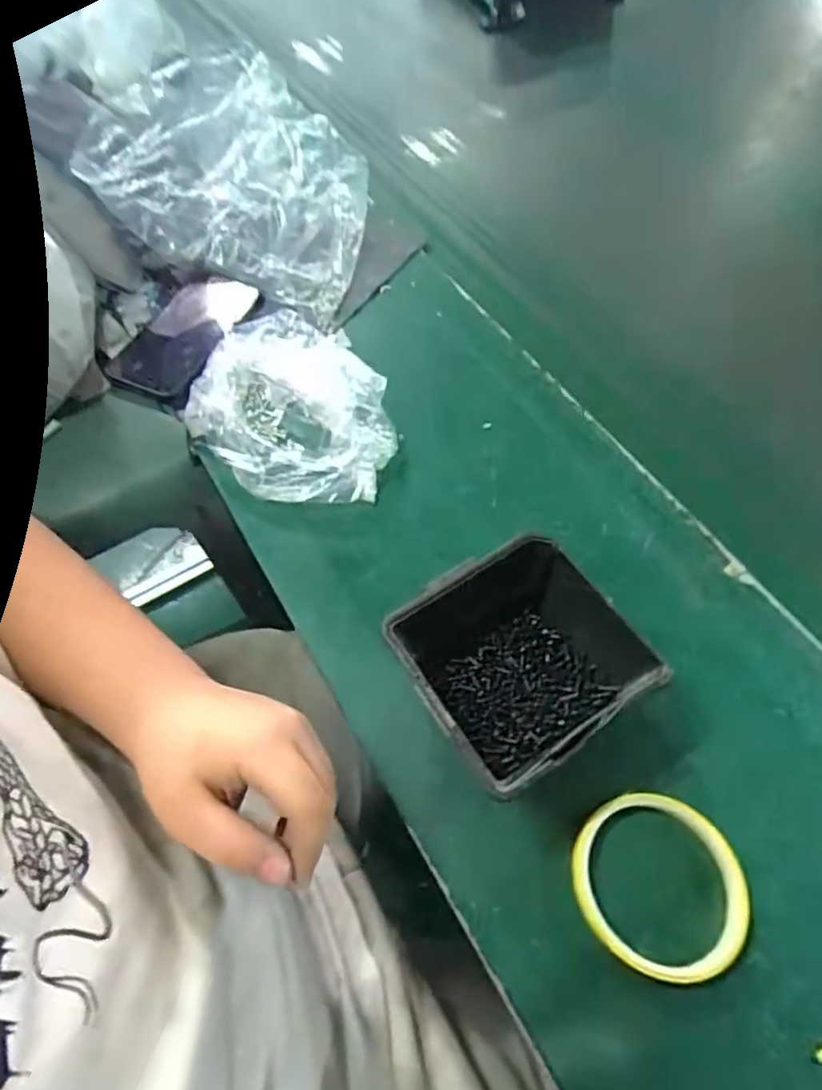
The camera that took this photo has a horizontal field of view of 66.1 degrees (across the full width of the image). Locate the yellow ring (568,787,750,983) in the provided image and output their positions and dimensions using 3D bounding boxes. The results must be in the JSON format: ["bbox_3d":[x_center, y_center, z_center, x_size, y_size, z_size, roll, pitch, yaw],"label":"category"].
[{"bbox_3d":[0.133,0.183,0.342,0.089,0.016,0.086,0,60,1],"label":"yellow ring"}]

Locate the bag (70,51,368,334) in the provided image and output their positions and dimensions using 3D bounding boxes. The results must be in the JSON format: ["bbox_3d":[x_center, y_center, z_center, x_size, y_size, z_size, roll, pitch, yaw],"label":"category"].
[{"bbox_3d":[-0.153,-0.345,0.609,0.250,0.110,0.209,24,63,14],"label":"bag"}]

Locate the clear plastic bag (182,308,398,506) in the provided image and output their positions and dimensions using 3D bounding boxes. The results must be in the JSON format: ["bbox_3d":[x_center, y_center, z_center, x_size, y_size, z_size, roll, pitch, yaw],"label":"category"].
[{"bbox_3d":[-0.102,-0.111,0.511,0.146,0.041,0.190,-22,62,-12],"label":"clear plastic bag"}]

